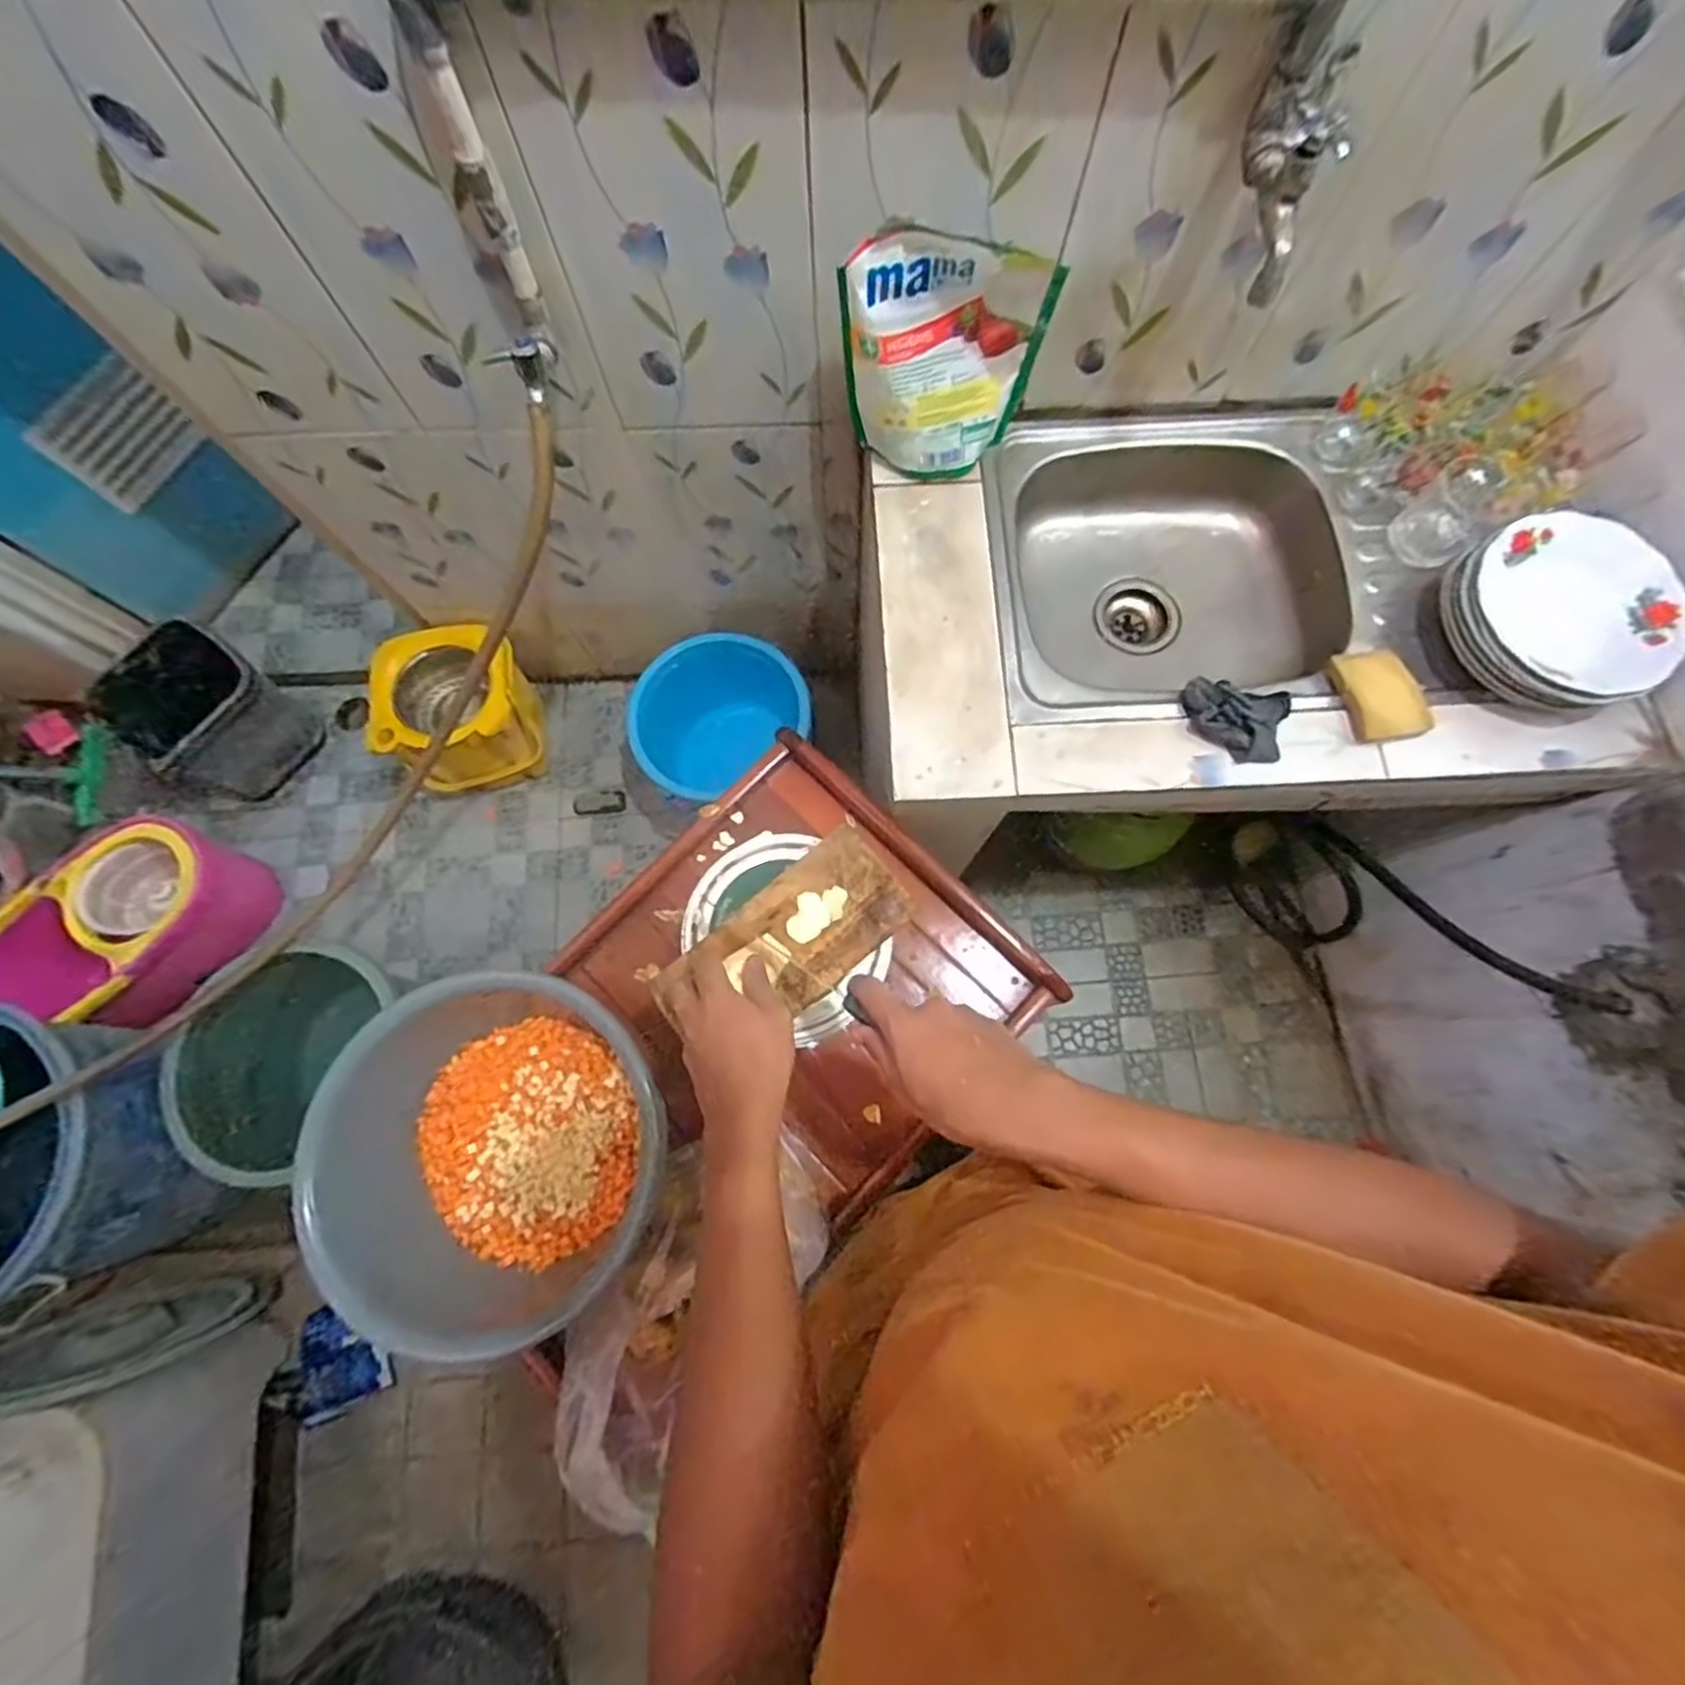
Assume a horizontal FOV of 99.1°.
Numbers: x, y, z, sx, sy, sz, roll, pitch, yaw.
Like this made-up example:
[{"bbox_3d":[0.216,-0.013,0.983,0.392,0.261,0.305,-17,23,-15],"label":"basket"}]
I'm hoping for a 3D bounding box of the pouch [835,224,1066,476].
[{"bbox_3d":[0.102,-0.485,0.736,0.200,0.219,0.063,0,75,0],"label":"pouch"}]

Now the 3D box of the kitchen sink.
[{"bbox_3d":[0.419,-0.324,0.905,0.486,0.168,0.387,-5,75,-1],"label":"kitchen sink"}]

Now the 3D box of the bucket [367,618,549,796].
[{"bbox_3d":[-0.714,-0.253,1.379,0.239,0.269,0.230,0,75,0],"label":"bucket"}]

